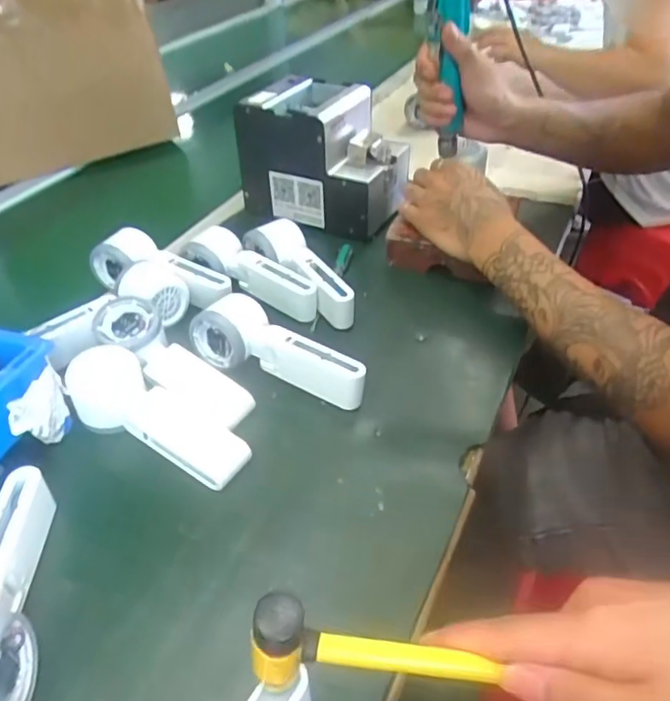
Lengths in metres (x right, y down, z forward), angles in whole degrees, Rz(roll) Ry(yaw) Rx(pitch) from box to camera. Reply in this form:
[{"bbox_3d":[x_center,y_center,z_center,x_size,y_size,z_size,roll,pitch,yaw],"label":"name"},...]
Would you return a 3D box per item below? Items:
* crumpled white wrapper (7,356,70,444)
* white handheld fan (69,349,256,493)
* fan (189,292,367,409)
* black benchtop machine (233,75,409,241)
[{"bbox_3d":[-0.233,0.048,0.468,0.014,0.063,0.048,18,45,24],"label":"crumpled white wrapper"},{"bbox_3d":[-0.149,0.053,0.476,0.174,0.044,0.057,25,48,26],"label":"white handheld fan"},{"bbox_3d":[-0.047,-0.003,0.536,0.171,0.055,0.054,16,44,18],"label":"fan"},{"bbox_3d":[-0.015,-0.239,0.743,0.180,0.139,0.130,21,46,23],"label":"black benchtop machine"}]

